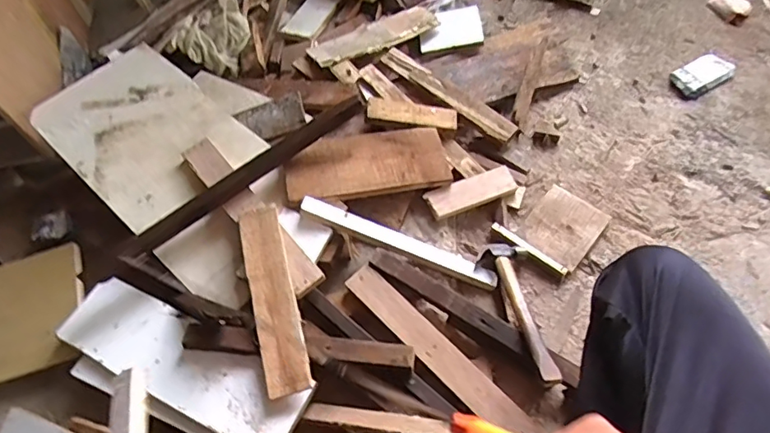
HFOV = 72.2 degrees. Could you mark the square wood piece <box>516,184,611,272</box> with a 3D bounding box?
[{"bbox_3d":[0.310,0.014,0.915,0.114,0.015,0.133,35,66,24],"label":"square wood piece"}]

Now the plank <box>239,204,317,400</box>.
[{"bbox_3d":[-0.164,0.114,0.772,0.064,0.015,0.284,-16,64,-5],"label":"plank"}]

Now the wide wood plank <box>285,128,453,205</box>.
[{"bbox_3d":[-0.027,-0.092,0.921,0.285,0.016,0.121,-9,63,-14],"label":"wide wood plank"}]

